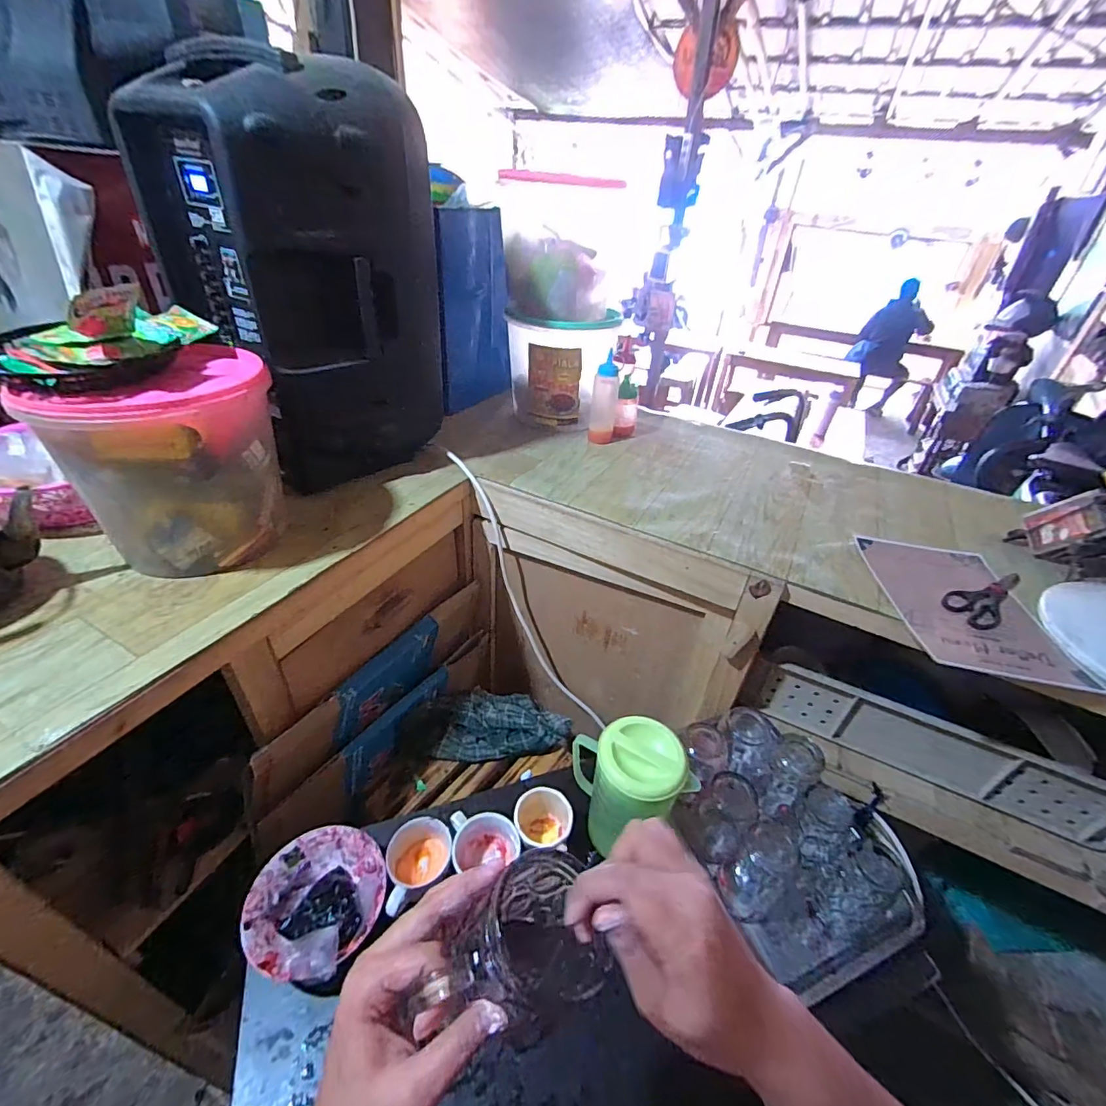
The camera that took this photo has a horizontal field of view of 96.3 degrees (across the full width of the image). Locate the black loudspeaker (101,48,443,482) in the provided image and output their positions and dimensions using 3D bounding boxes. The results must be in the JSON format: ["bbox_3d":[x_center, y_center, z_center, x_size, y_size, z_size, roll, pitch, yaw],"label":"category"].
[{"bbox_3d":[-0.375,-0.409,0.783,0.254,0.499,0.306,28,44,27],"label":"black loudspeaker"}]

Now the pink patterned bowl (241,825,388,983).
[{"bbox_3d":[-0.280,0.417,0.597,0.156,0.054,0.147,19,40,17],"label":"pink patterned bowl"}]

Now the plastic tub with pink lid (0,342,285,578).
[{"bbox_3d":[-0.485,-0.112,0.660,0.230,0.232,0.205,-13,39,-22],"label":"plastic tub with pink lid"}]

